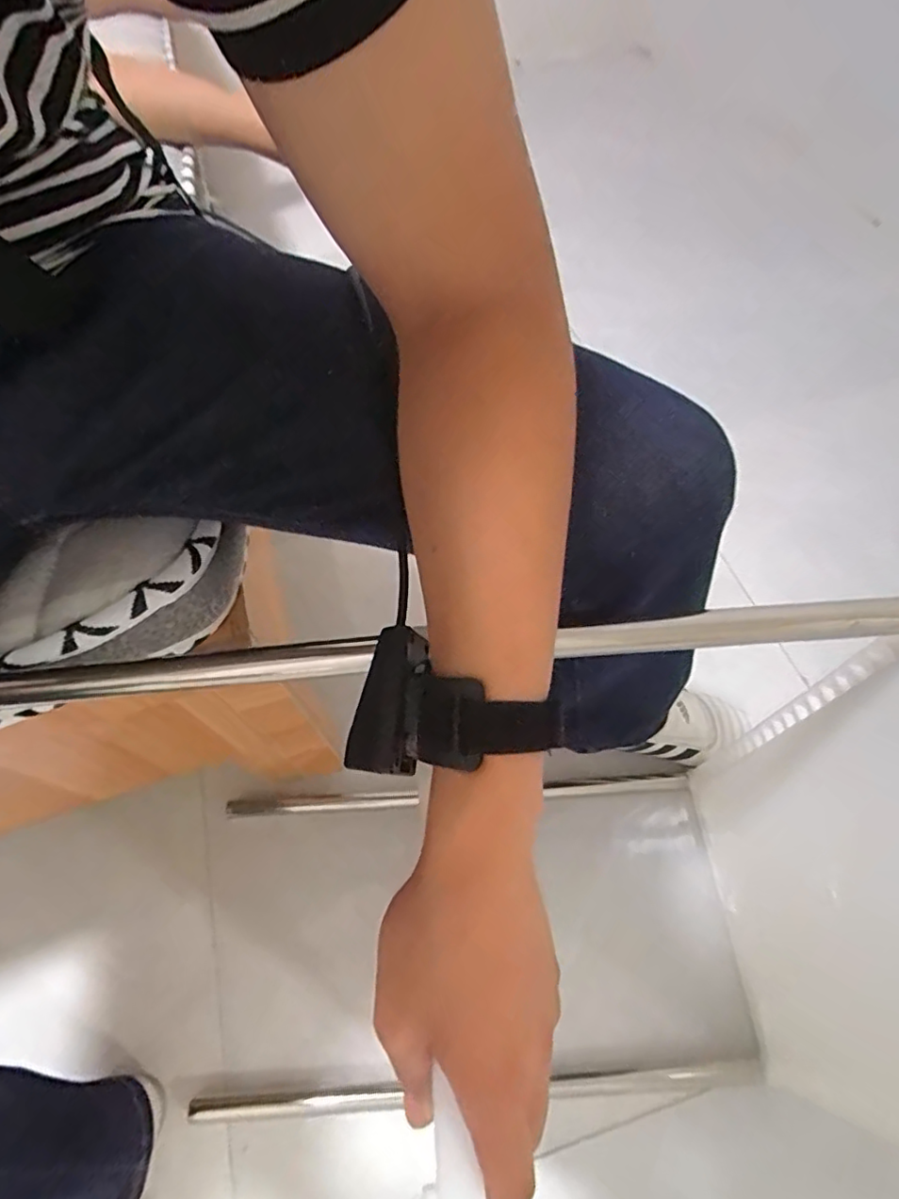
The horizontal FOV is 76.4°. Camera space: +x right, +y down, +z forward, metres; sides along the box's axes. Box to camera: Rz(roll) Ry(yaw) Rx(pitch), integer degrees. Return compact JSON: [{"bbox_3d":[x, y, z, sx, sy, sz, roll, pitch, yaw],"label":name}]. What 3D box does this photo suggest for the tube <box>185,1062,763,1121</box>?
[{"bbox_3d":[0.026,0.464,0.537,0.530,0.021,0.019,-4,60,1],"label":"tube"}]

